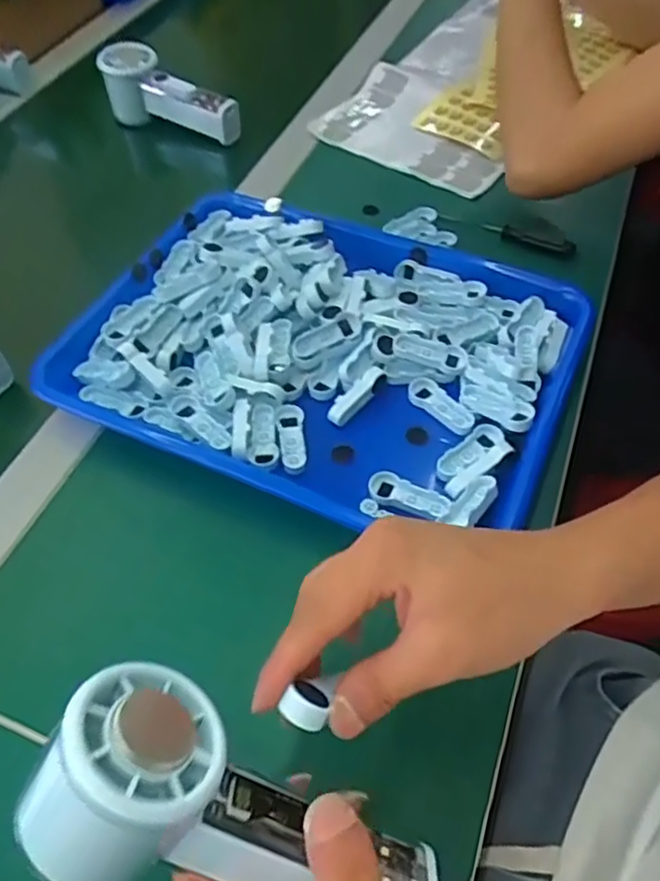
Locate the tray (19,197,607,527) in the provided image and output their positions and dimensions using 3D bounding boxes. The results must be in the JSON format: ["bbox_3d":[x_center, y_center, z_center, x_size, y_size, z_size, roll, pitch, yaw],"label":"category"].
[{"bbox_3d":[-0.006,-0.063,0.454,0.329,0.039,0.240,19,57,17],"label":"tray"}]

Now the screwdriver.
[{"bbox_3d":[0.146,-0.174,0.543,0.114,0.010,0.013,20,57,17],"label":"screwdriver"}]

